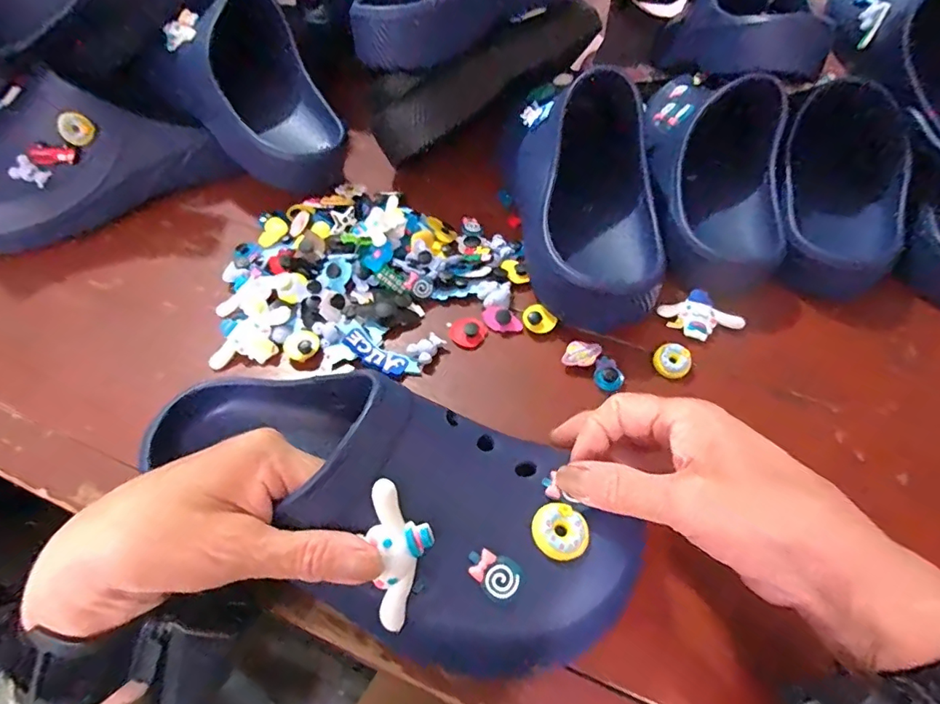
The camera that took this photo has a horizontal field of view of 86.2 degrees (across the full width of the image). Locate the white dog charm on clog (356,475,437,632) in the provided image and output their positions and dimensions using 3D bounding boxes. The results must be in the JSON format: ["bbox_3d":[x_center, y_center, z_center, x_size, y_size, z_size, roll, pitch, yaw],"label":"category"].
[{"bbox_3d":[-0.029,0.086,0.212,0.025,0.008,0.064,-1,96,0],"label":"white dog charm on clog"}]

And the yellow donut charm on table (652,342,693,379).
[{"bbox_3d":[0.136,0.006,0.338,0.024,0.008,0.023,0,53,0],"label":"yellow donut charm on table"}]

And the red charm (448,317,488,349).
[{"bbox_3d":[-0.002,-0.015,0.364,0.026,0.007,0.024,0,53,0],"label":"red charm"}]

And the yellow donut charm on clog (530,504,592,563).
[{"bbox_3d":[0.040,0.079,0.222,0.025,0.006,0.022,40,76,12],"label":"yellow donut charm on clog"}]

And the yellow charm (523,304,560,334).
[{"bbox_3d":[0.049,-0.024,0.363,0.023,0.006,0.022,0,53,0],"label":"yellow charm"}]

